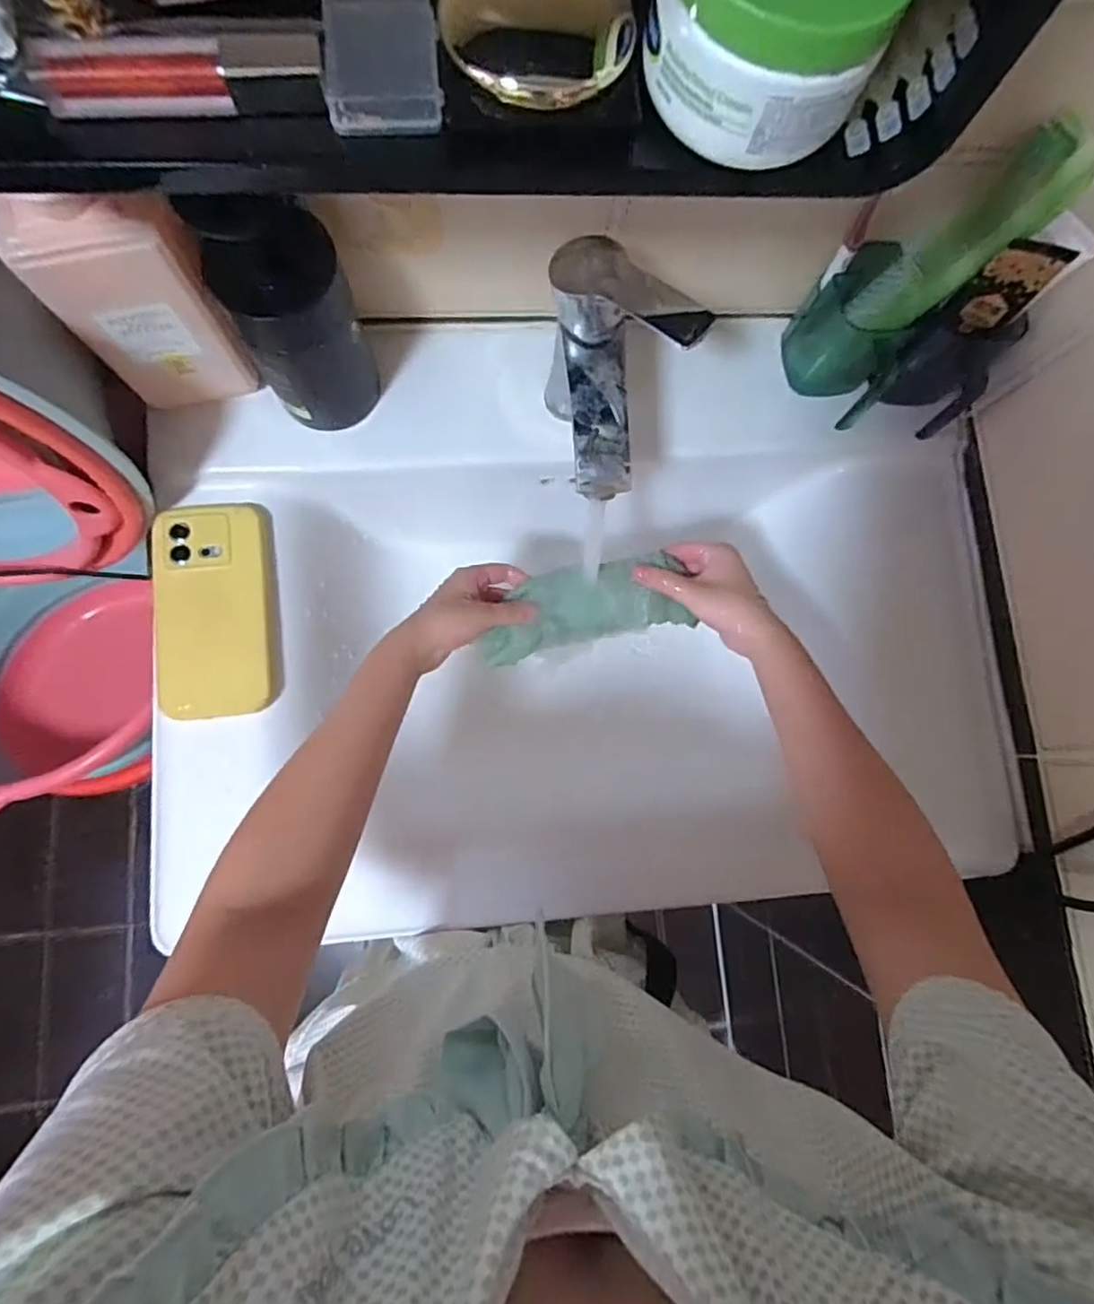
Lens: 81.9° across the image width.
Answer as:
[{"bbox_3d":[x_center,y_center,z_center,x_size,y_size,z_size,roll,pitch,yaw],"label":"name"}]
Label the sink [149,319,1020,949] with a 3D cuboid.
[{"bbox_3d":[0.038,-0.038,0.573,0.696,0.153,0.494,-1,82,-5],"label":"sink"}]

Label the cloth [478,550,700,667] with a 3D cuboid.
[{"bbox_3d":[0.029,-0.037,0.526,0.174,0.016,0.067,-12,105,4],"label":"cloth"}]

